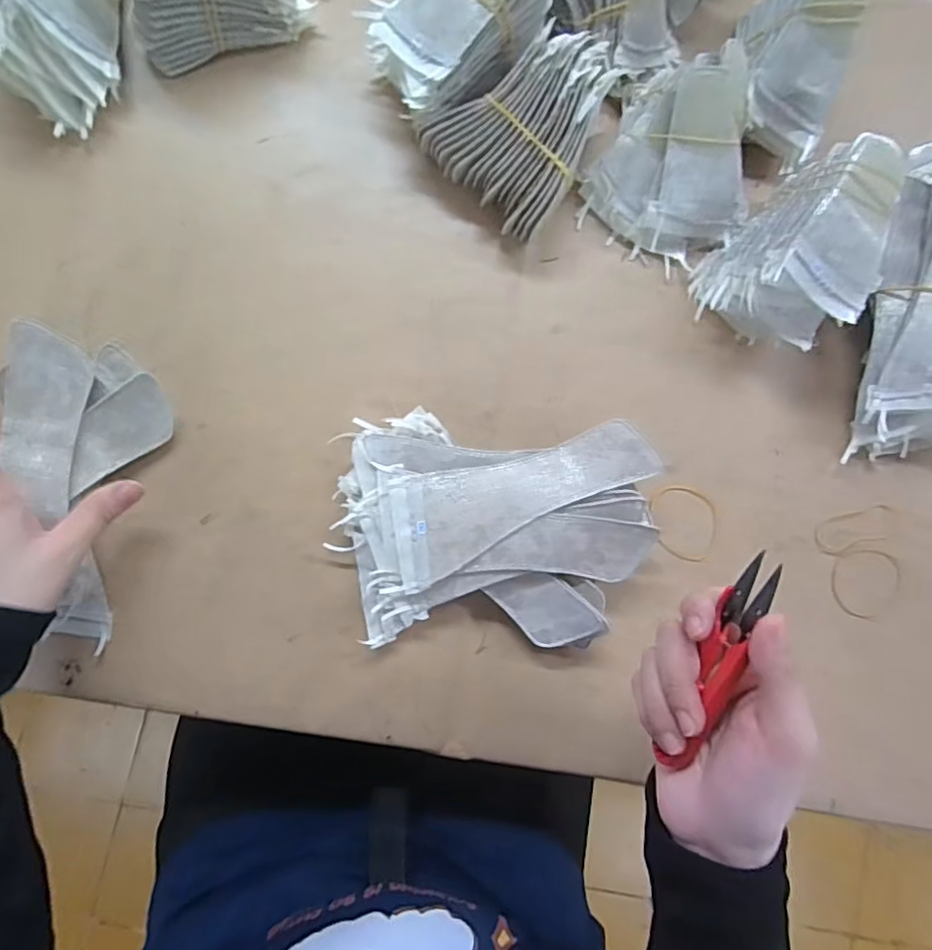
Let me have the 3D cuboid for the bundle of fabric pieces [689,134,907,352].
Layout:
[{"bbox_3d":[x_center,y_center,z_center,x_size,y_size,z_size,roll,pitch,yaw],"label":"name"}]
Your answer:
[{"bbox_3d":[0.216,-0.140,0.379,0.083,0.082,0.108,42,83,0],"label":"bundle of fabric pieces"}]

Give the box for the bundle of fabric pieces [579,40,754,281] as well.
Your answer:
[{"bbox_3d":[0.144,-0.204,0.384,0.106,0.067,0.101,29,84,-2],"label":"bundle of fabric pieces"}]

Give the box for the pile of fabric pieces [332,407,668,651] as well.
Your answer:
[{"bbox_3d":[0.019,0.035,0.360,0.180,0.041,0.131,3,85,-5],"label":"pile of fabric pieces"}]

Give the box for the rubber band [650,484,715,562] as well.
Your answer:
[{"bbox_3d":[0.146,0.031,0.393,0.051,0.004,0.046,23,84,-3],"label":"rubber band"}]

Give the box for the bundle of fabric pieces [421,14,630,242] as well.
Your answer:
[{"bbox_3d":[0.038,-0.219,0.374,0.091,0.064,0.100,43,83,0],"label":"bundle of fabric pieces"}]

